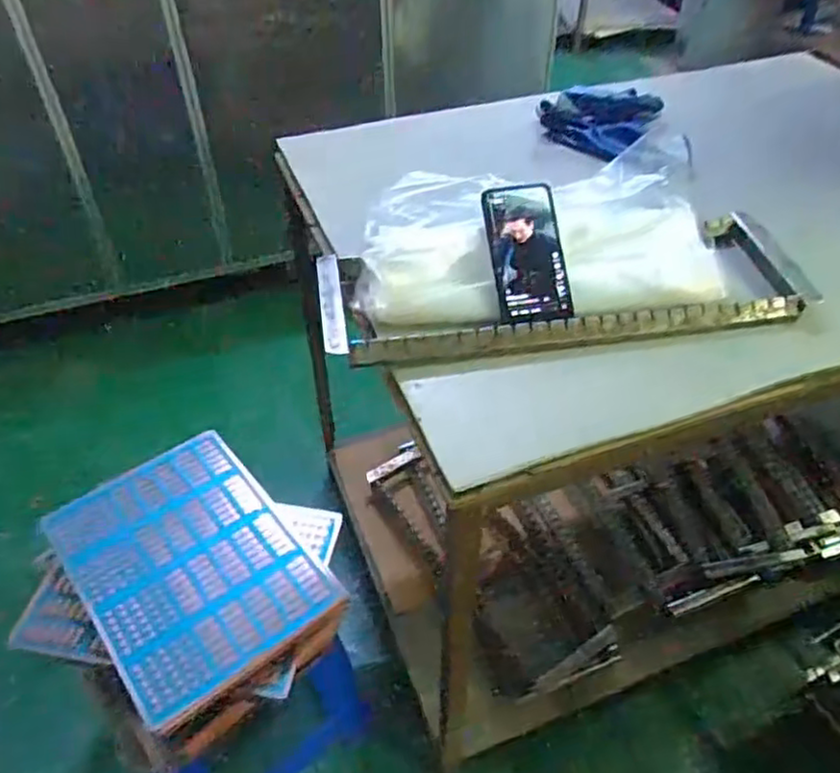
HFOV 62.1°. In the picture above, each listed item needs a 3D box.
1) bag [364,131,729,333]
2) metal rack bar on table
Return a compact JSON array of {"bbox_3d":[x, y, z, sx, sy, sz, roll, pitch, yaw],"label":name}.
[{"bbox_3d":[0.128,-0.162,0.825,0.407,0.116,0.220,-8,46,-8],"label":"bag"},{"bbox_3d":[0.167,-0.118,0.801,0.560,0.030,0.193,-7,46,-6],"label":"metal rack bar on table"}]

